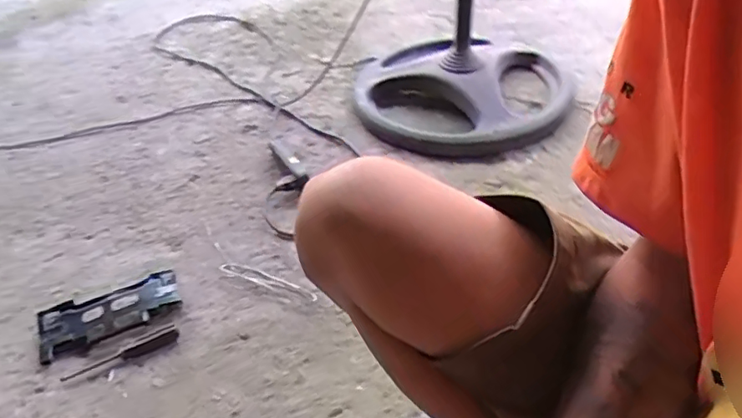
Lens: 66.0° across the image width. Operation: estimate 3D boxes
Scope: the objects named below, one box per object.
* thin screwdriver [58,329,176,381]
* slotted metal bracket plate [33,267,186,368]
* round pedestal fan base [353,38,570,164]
[{"bbox_3d":[-0.355,0.209,0.809,0.162,0.012,0.019,-19,41,-15],"label":"thin screwdriver"},{"bbox_3d":[-0.399,0.156,0.874,0.203,0.028,0.096,-19,41,-14],"label":"slotted metal bracket plate"},{"bbox_3d":[0.196,-0.270,1.247,0.467,0.095,0.447,-3,40,4],"label":"round pedestal fan base"}]

